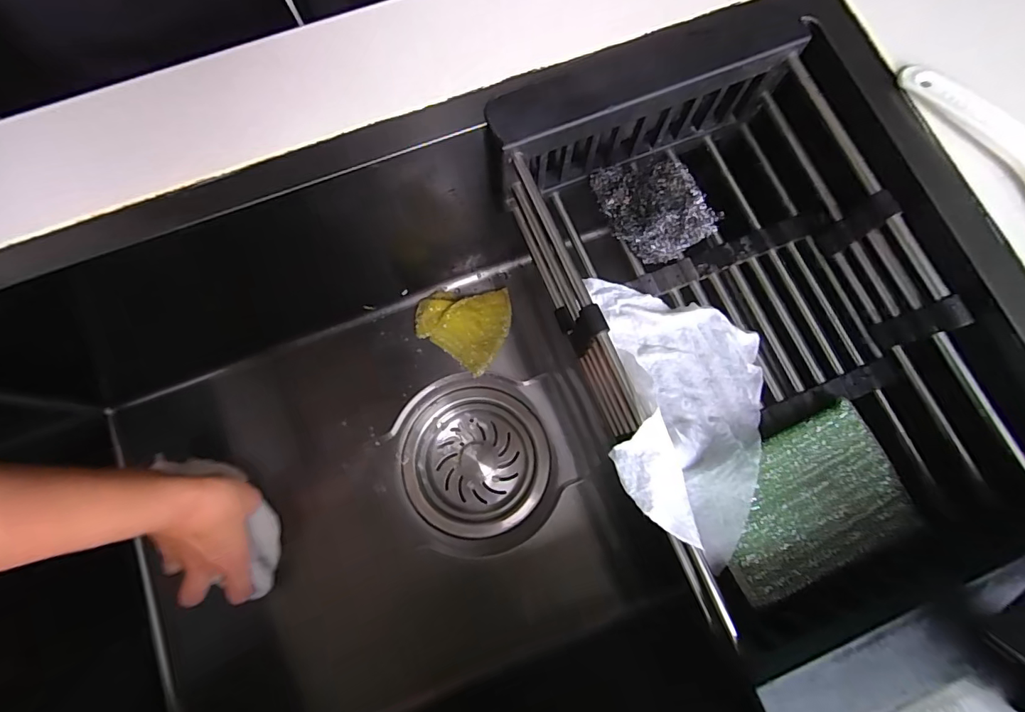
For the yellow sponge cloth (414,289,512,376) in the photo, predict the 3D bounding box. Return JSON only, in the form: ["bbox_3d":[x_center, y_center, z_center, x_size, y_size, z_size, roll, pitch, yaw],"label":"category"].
[{"bbox_3d":[-0.044,-0.039,0.464,0.087,0.025,0.083,34,79,7],"label":"yellow sponge cloth"}]

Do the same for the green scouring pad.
[{"bbox_3d":[0.184,0.090,0.299,0.120,0.018,0.083,-24,78,-5],"label":"green scouring pad"}]

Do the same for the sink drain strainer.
[{"bbox_3d":[-0.035,0.106,0.472,0.147,0.037,0.166,-7,77,-1],"label":"sink drain strainer"}]

